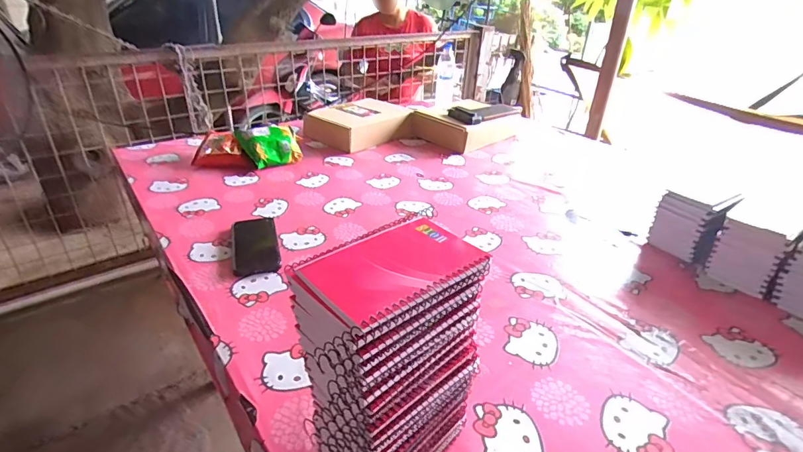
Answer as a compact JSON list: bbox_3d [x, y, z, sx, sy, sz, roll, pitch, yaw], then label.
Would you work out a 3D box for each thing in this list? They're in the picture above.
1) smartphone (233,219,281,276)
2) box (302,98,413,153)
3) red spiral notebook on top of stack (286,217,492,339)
[{"bbox_3d":[-0.258,0.032,0.765,0.075,0.012,0.171,-8,33,-17],"label":"smartphone"},{"bbox_3d":[-0.122,-0.308,1.282,0.194,0.074,0.285,27,39,34],"label":"box"},{"bbox_3d":[-0.006,0.029,0.335,0.131,0.007,0.091,-24,40,-37],"label":"red spiral notebook on top of stack"}]

